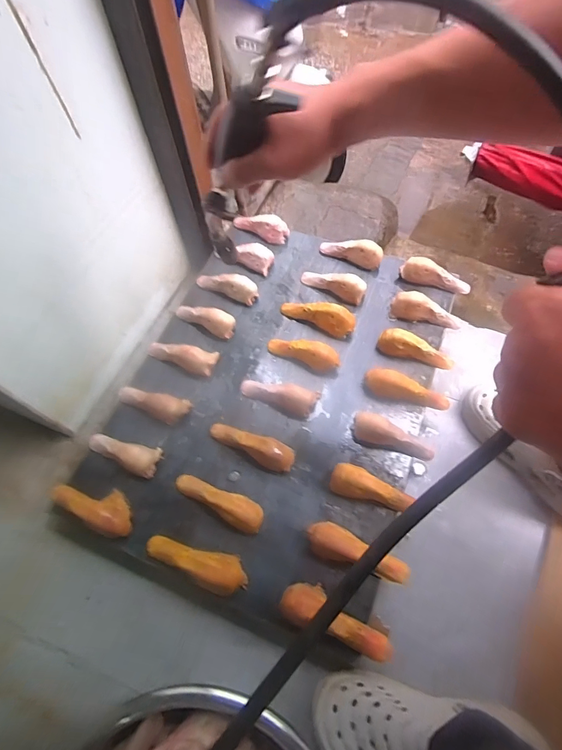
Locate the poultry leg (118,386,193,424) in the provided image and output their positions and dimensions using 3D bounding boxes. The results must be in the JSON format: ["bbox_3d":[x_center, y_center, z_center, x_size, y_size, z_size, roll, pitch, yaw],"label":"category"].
[{"bbox_3d":[-0.228,0.047,0.662,0.138,0.039,0.048,12,63,10],"label":"poultry leg"}]

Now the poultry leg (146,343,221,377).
[{"bbox_3d":[-0.184,-0.036,0.694,0.140,0.041,0.049,12,63,10],"label":"poultry leg"}]

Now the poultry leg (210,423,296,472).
[{"bbox_3d":[-0.047,0.110,0.620,0.147,0.035,0.046,26,66,16],"label":"poultry leg"}]

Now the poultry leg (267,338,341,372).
[{"bbox_3d":[0.040,-0.043,0.690,0.133,0.048,0.034,19,64,13],"label":"poultry leg"}]

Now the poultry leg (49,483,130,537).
[{"bbox_3d":[-0.295,0.197,0.592,0.157,0.039,0.065,23,65,15],"label":"poultry leg"}]

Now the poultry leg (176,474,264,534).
[{"bbox_3d":[-0.097,0.186,0.577,0.153,0.043,0.042,23,65,15],"label":"poultry leg"}]

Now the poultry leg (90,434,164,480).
[{"bbox_3d":[-0.264,0.123,0.629,0.135,0.040,0.048,19,64,13],"label":"poultry leg"}]

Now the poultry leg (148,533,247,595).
[{"bbox_3d":[-0.125,0.267,0.536,0.156,0.043,0.053,10,62,9],"label":"poultry leg"}]

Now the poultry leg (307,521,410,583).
[{"bbox_3d":[0.108,0.247,0.528,0.145,0.050,0.045,25,65,0],"label":"poultry leg"}]

